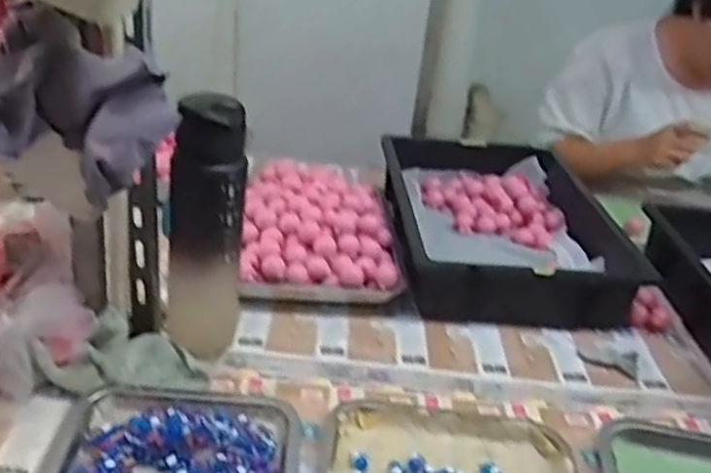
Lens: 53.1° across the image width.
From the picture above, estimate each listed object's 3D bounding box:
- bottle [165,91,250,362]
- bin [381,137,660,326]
[{"bbox_3d":[-0.156,-0.004,0.746,0.073,0.284,0.061,-5,30,-21],"label":"bottle"},{"bbox_3d":[0.207,-0.025,1.071,0.301,0.096,0.505,4,28,-6],"label":"bin"}]

